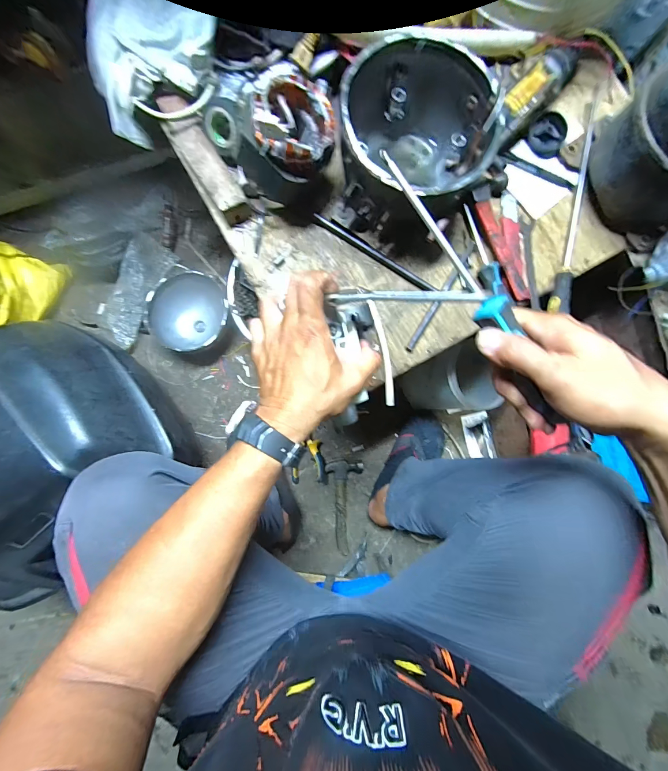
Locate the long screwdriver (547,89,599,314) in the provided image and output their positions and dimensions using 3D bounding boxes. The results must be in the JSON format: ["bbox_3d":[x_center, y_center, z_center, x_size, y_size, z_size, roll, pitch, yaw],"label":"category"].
[{"bbox_3d":[0.356,-0.266,0.480,0.029,0.022,0.341,14,85,-2],"label":"long screwdriver"}]

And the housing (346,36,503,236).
[{"bbox_3d":[0.097,-0.297,0.420,0.176,0.124,0.173,0,86,-3],"label":"housing"}]

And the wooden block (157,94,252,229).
[{"bbox_3d":[-0.177,-0.307,0.453,0.045,0.039,0.177,-30,88,-5],"label":"wooden block"}]

